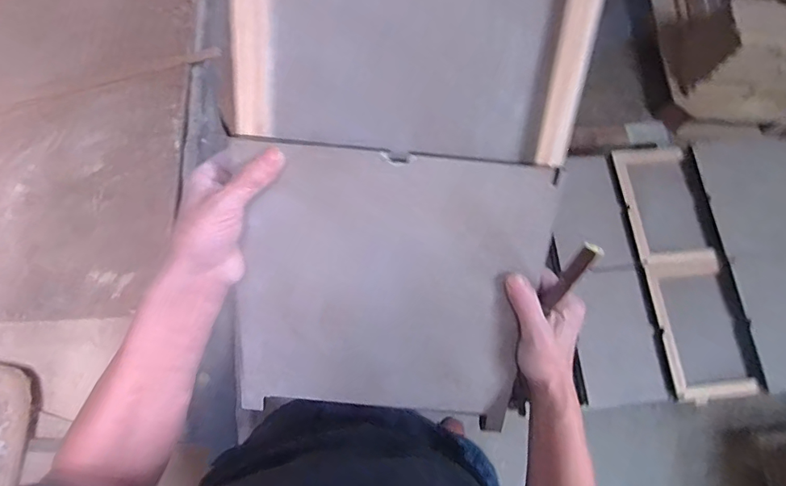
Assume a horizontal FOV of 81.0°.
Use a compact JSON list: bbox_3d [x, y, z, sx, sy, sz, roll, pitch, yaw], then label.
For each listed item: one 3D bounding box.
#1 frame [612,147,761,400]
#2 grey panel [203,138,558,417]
[{"bbox_3d":[0.614,0.042,0.989,0.152,0.026,0.552,-6,73,-3],"label":"frame"},{"bbox_3d":[-0.005,0.049,0.431,0.269,0.012,0.260,5,114,-6],"label":"grey panel"}]

